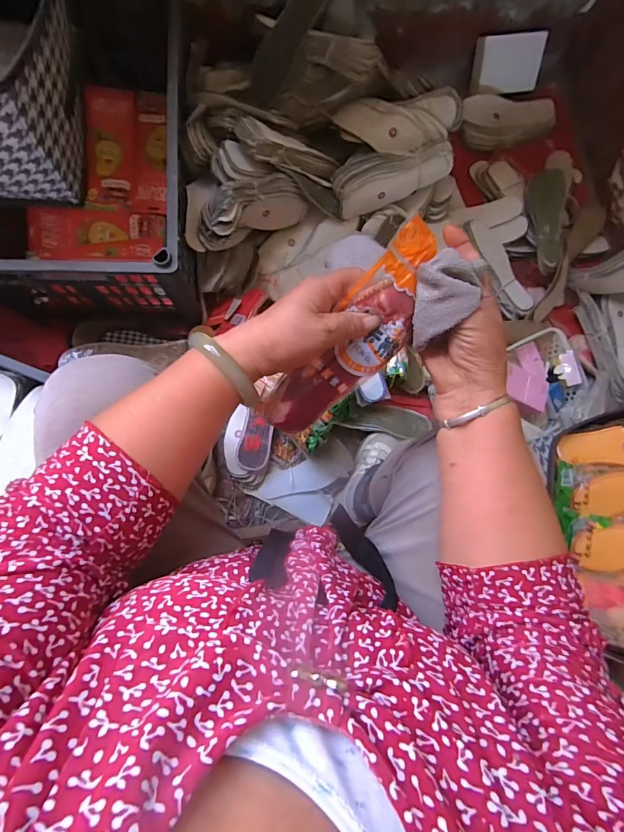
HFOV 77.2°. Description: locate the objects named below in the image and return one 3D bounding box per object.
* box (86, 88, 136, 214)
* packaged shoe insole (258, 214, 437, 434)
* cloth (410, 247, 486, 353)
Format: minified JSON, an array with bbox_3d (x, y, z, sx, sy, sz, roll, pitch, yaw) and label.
[{"bbox_3d":[-0.379,-0.498,0.734,0.086,0.029,0.214,2,87,-8],"label":"box"},{"bbox_3d":[0.039,-0.060,0.337,0.066,0.027,0.204,37,109,-5],"label":"packaged shoe insole"},{"bbox_3d":[0.110,-0.093,0.319,0.047,0.035,0.066,-2,87,-8],"label":"cloth"}]

